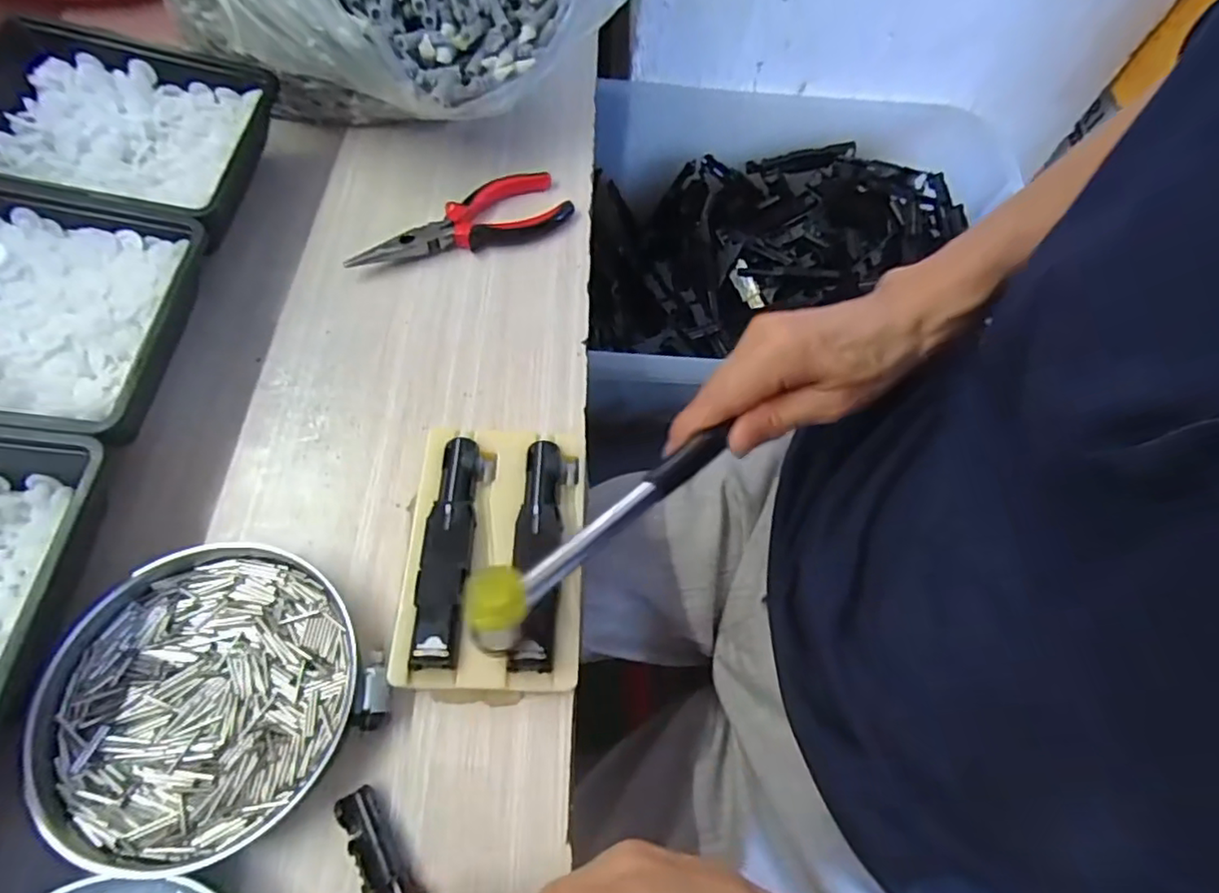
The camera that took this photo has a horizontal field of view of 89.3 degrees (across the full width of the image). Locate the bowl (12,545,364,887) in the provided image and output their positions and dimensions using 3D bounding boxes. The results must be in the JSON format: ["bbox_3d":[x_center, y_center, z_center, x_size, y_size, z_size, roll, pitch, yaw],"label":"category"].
[{"bbox_3d":[-0.188,0.115,0.286,0.132,0.023,0.129,2,63,-3],"label":"bowl"}]

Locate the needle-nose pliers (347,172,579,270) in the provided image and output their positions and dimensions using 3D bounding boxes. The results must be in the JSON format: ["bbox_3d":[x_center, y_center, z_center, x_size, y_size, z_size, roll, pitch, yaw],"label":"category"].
[{"bbox_3d":[-0.104,-0.157,0.435,0.156,0.016,0.051,-27,67,-16],"label":"needle-nose pliers"}]

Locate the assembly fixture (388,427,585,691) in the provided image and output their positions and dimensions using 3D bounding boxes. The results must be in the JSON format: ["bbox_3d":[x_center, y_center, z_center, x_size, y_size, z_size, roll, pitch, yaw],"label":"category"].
[{"bbox_3d":[-0.058,0.053,0.325,0.087,0.030,0.139,2,63,-3],"label":"assembly fixture"}]

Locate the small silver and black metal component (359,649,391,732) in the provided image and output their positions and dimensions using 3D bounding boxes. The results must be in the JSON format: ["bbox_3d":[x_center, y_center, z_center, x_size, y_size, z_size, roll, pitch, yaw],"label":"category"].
[{"bbox_3d":[-0.109,0.114,0.291,0.013,0.010,0.035,1,63,-4],"label":"small silver and black metal component"}]

